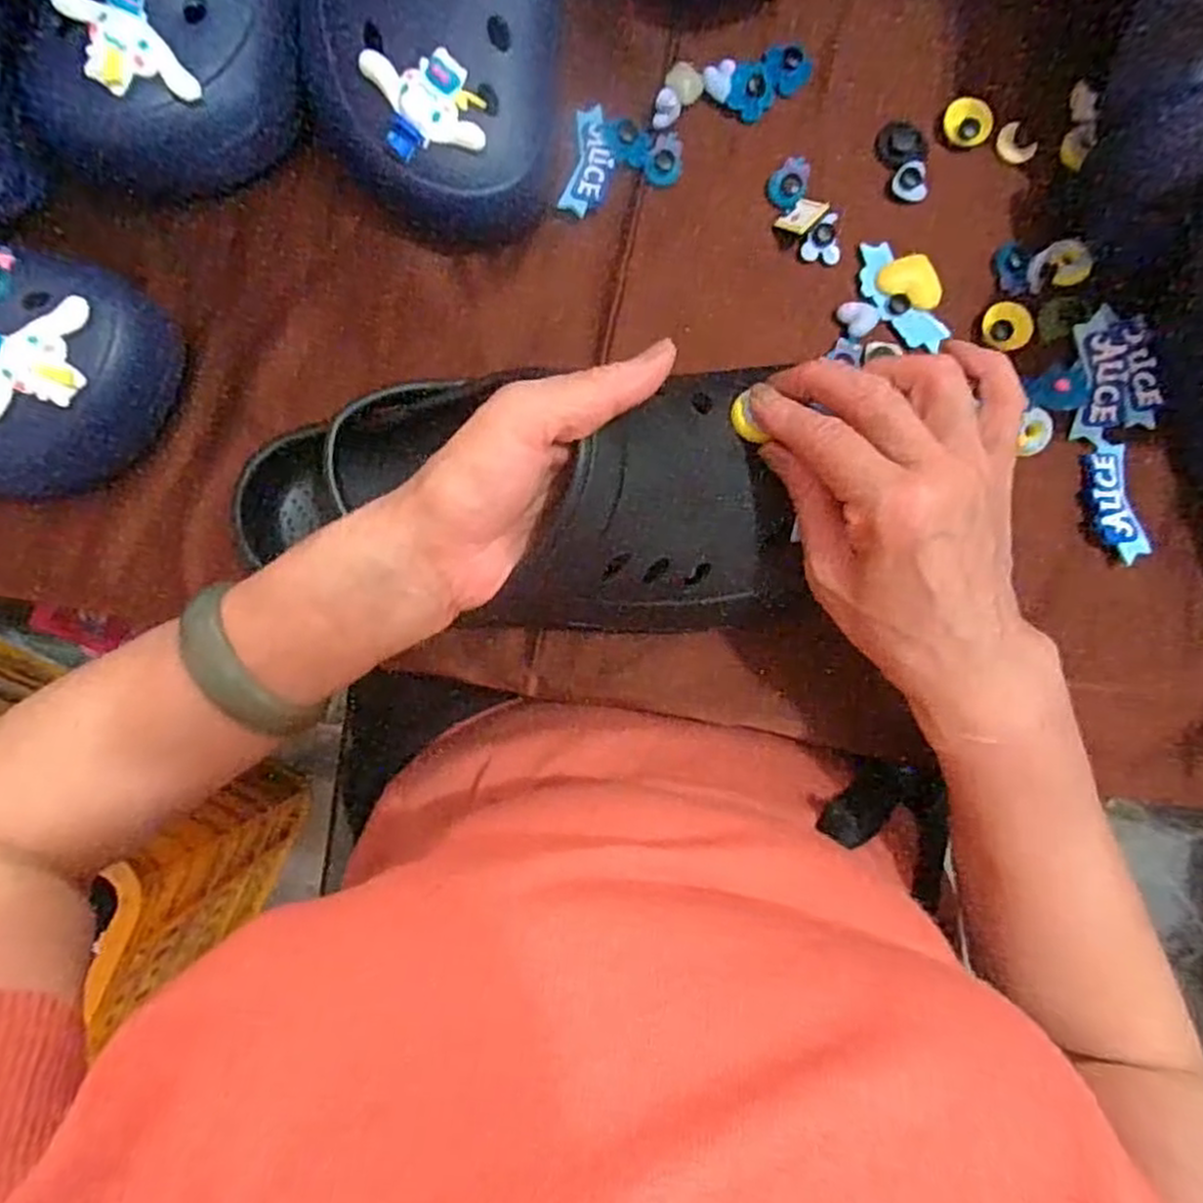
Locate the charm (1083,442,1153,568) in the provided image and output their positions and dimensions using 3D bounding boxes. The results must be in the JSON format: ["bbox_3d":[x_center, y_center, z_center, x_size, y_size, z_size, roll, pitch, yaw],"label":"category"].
[{"bbox_3d":[0.250,-0.049,0.372,0.020,0.007,0.059,-5,73,12],"label":"charm"}]

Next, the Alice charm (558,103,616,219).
[{"bbox_3d":[-0.005,-0.222,0.382,0.021,0.008,0.061,10,86,-1],"label":"Alice charm"}]

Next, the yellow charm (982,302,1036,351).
[{"bbox_3d":[0.205,-0.140,0.381,0.024,0.006,0.028,38,86,1],"label":"yellow charm"}]

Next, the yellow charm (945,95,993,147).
[{"bbox_3d":[0.188,-0.246,0.390,0.021,0.005,0.024,-41,91,17],"label":"yellow charm"}]

